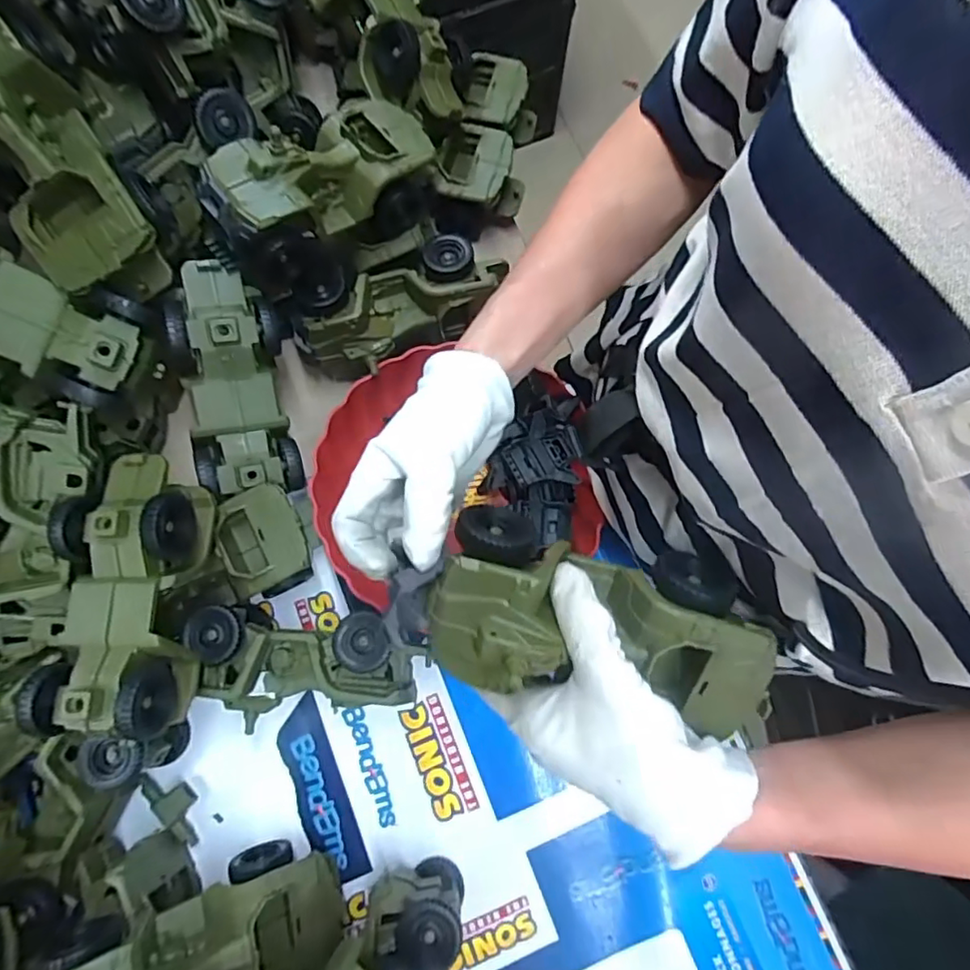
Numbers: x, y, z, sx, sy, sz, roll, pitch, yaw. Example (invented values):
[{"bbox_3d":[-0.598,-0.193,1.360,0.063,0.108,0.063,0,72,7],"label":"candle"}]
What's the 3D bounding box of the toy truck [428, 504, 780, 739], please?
[{"bbox_3d":[0.061,0.070,0.311,0.171,0.057,0.092,11,77,0],"label":"toy truck"}]

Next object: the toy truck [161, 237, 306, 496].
[{"bbox_3d":[-0.205,-0.090,0.485,0.081,0.108,0.182,-6,102,-3],"label":"toy truck"}]

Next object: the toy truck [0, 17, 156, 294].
[{"bbox_3d":[-0.294,-0.215,0.382,0.081,0.069,0.177,-32,101,-8],"label":"toy truck"}]

